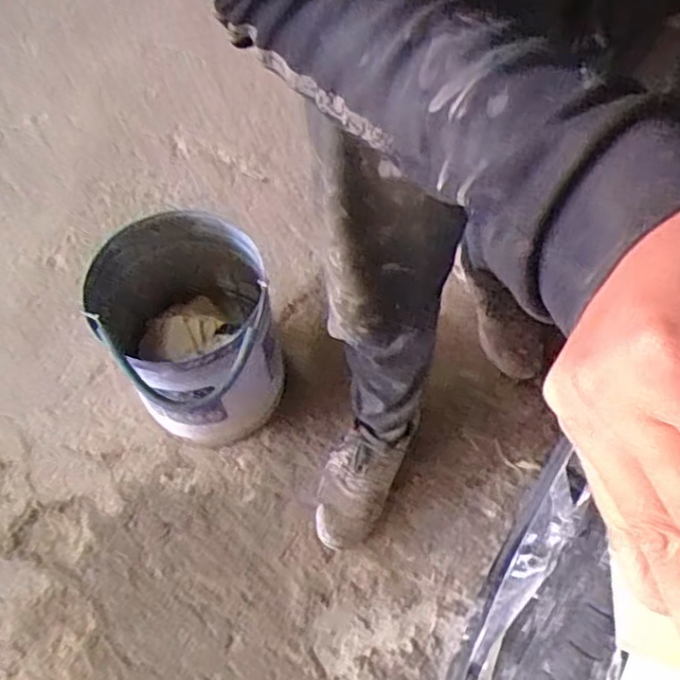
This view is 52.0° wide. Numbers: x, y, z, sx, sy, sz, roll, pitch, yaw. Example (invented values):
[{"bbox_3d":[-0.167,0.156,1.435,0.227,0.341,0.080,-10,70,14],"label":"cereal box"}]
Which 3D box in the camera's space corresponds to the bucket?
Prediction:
[{"bbox_3d":[-0.240,-0.005,1.182,0.254,0.356,0.301,-11,59,-4],"label":"bucket"}]

